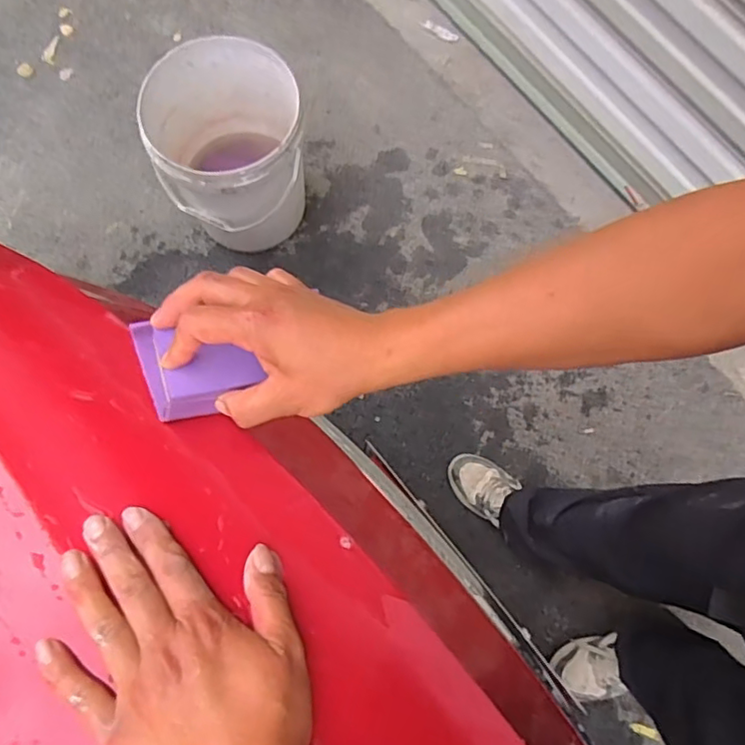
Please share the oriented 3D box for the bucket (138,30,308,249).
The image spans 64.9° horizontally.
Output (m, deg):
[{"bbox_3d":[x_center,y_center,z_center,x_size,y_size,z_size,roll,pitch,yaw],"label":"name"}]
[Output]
[{"bbox_3d":[-0.299,-0.463,1.299,0.305,0.392,0.325,1,73,-3],"label":"bucket"}]

